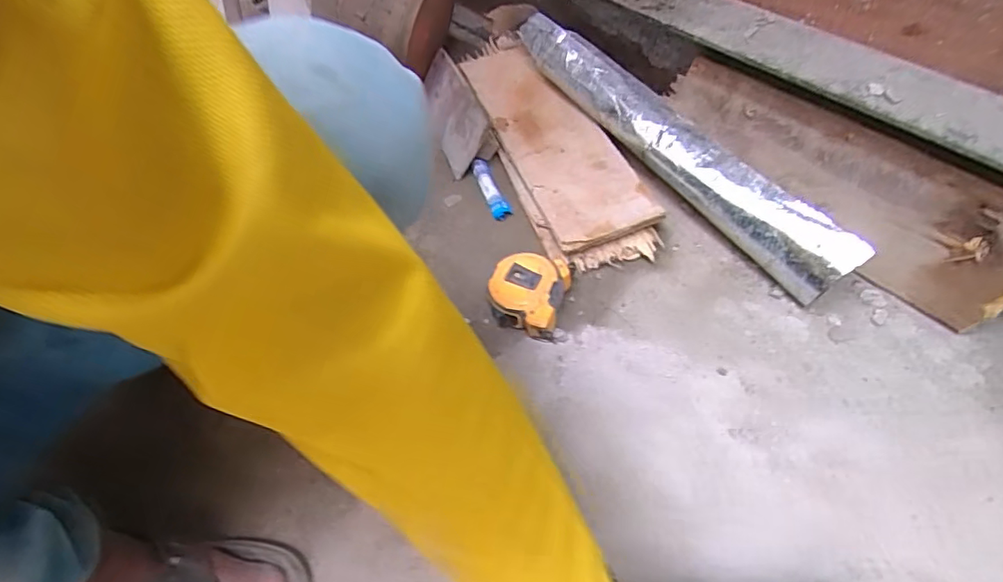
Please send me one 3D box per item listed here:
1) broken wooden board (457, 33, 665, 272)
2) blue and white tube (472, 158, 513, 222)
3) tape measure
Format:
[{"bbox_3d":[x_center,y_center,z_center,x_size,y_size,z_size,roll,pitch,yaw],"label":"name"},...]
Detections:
[{"bbox_3d":[0.056,-0.202,0.672,0.132,0.033,0.418,-17,56,-7],"label":"broken wooden board"},{"bbox_3d":[-0.014,-0.128,0.654,0.022,0.017,0.097,-19,56,-8],"label":"blue and white tube"},{"bbox_3d":[0.027,0.004,0.539,0.079,0.042,0.083,15,58,14],"label":"tape measure"}]

